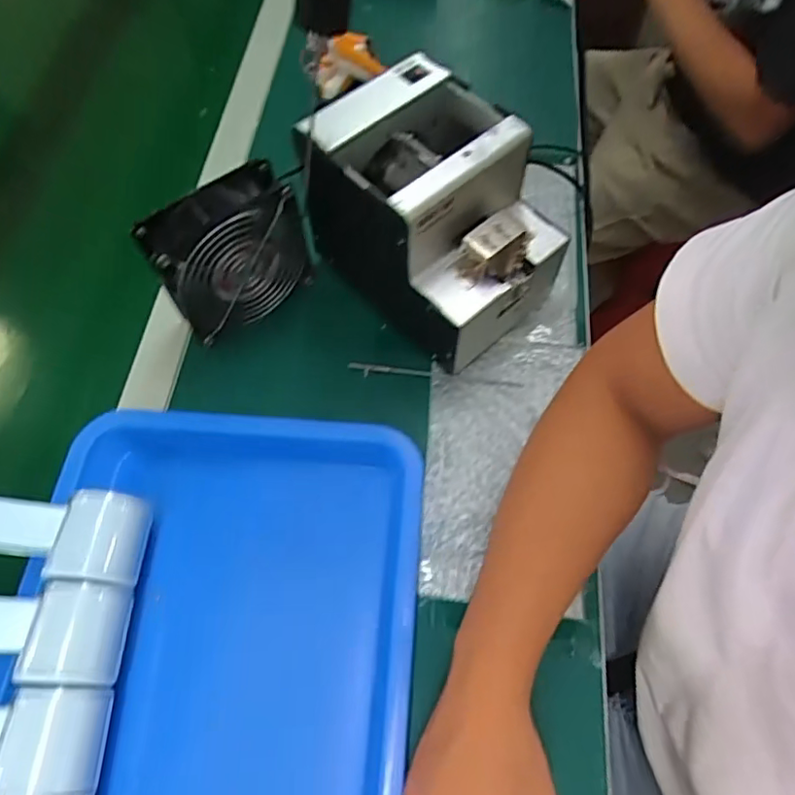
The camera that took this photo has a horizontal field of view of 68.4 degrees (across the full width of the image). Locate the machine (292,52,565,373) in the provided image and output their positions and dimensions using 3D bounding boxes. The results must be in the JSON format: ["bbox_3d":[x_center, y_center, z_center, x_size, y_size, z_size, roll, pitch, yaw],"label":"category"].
[{"bbox_3d":[0.028,-0.148,0.470,0.136,0.144,0.188,-40,67,-16],"label":"machine"}]

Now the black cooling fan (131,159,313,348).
[{"bbox_3d":[-0.134,-0.112,0.483,0.116,0.126,0.050,-34,66,-14],"label":"black cooling fan"}]

